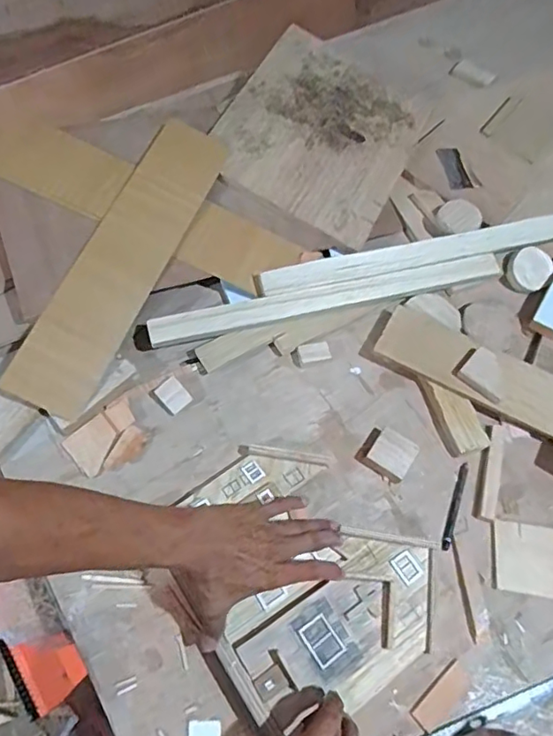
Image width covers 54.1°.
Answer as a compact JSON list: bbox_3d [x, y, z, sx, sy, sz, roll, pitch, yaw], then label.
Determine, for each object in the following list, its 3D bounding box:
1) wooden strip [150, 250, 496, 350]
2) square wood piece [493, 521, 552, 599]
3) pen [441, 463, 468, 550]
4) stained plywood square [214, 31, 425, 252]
[{"bbox_3d":[0.075,-0.096,0.725,0.483,0.023,0.032,-12,64,-10],"label":"wooden strip"},{"bbox_3d":[0.286,0.216,0.613,0.077,0.008,0.076,9,62,1],"label":"square wood piece"},{"bbox_3d":[0.213,0.164,0.643,0.012,0.007,0.107,20,63,7],"label":"pen"},{"bbox_3d":[0.071,-0.365,0.829,0.267,0.018,0.337,28,68,-3],"label":"stained plywood square"}]

